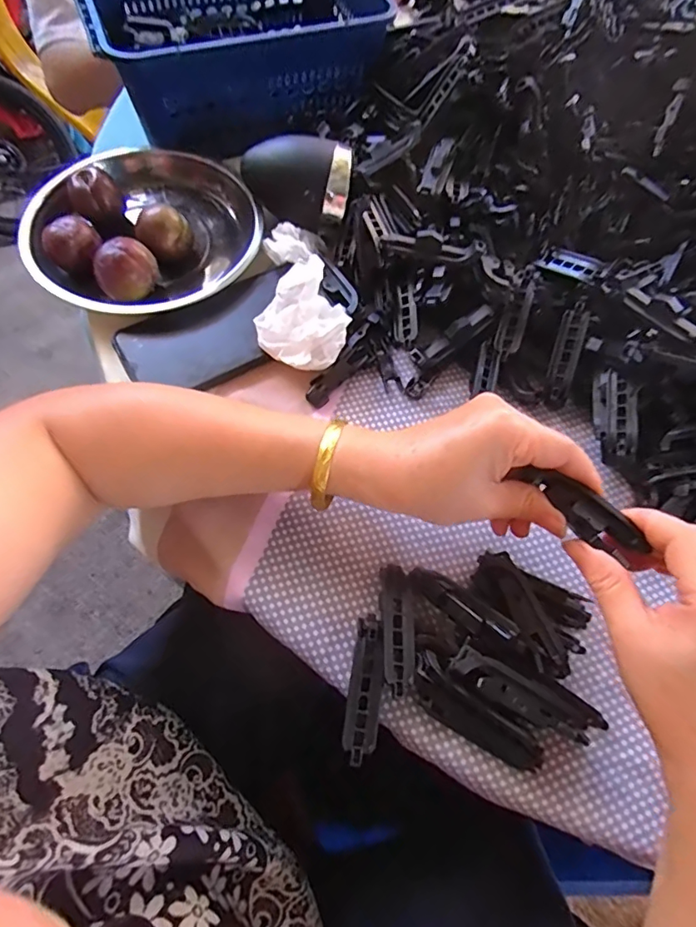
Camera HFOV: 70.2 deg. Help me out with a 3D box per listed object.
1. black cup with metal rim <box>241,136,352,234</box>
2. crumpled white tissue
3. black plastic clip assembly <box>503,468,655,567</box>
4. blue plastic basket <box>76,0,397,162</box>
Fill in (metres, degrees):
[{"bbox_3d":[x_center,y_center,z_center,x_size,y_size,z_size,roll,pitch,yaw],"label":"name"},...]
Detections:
[{"bbox_3d":[-0.042,-0.227,0.407,0.084,0.054,0.057,-2,66,-4],"label":"black cup with metal rim"},{"bbox_3d":[-0.043,-0.134,0.378,0.064,0.044,0.132,-13,67,-9],"label":"crumpled white tissue"},{"bbox_3d":[0.126,0.025,0.266,0.075,0.009,0.023,37,69,10],"label":"black plastic clip assembly"},{"bbox_3d":[-0.104,-0.403,0.471,0.233,0.083,0.180,-21,68,-12],"label":"blue plastic basket"}]

